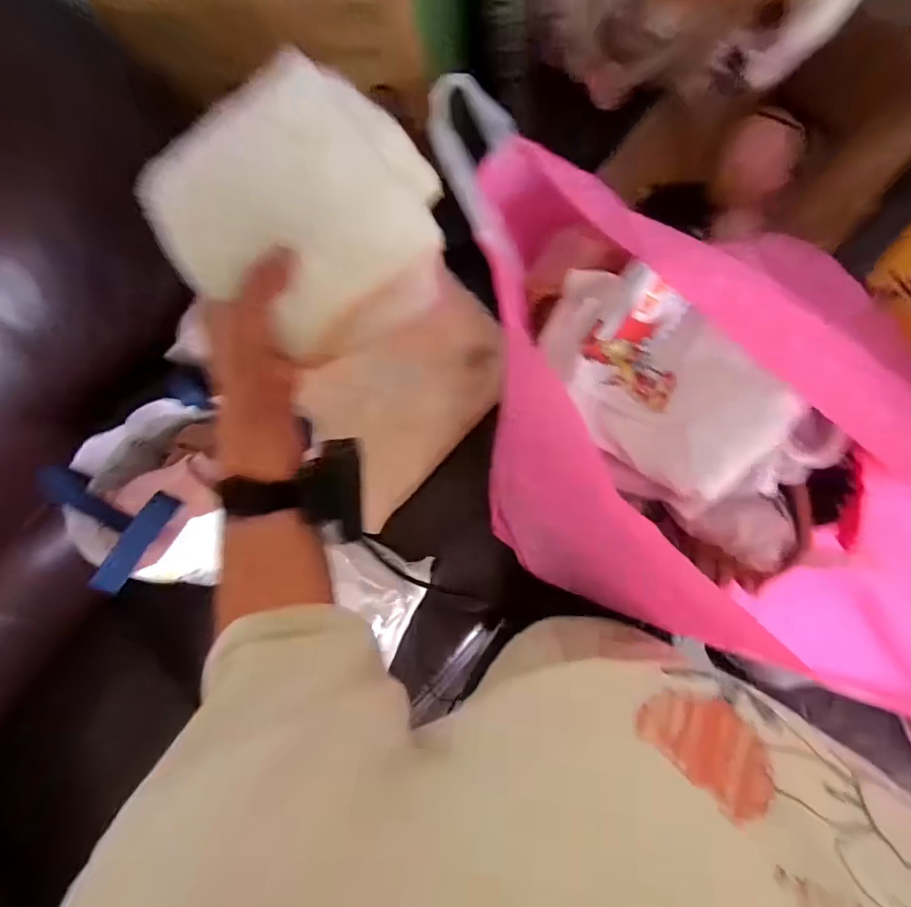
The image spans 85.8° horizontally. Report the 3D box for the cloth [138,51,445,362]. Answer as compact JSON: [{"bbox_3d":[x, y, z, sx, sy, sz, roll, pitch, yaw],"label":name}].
[{"bbox_3d":[-0.091,-0.162,0.356,0.019,0.180,0.190,12,60,45],"label":"cloth"}]

